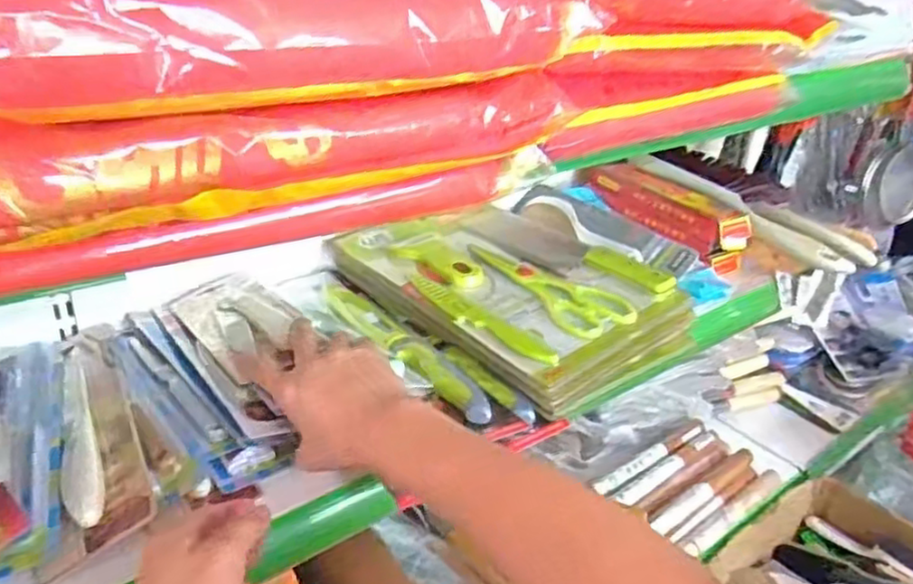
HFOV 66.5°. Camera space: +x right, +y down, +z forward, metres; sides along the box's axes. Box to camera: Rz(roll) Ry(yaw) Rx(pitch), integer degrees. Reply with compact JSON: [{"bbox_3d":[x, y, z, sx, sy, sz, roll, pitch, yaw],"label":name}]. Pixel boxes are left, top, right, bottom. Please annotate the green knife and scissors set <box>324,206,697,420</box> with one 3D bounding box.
[{"bbox_3d":[0.050,-0.004,0.732,0.213,0.075,0.319,-21,37,-37],"label":"green knife and scissors set"}]

